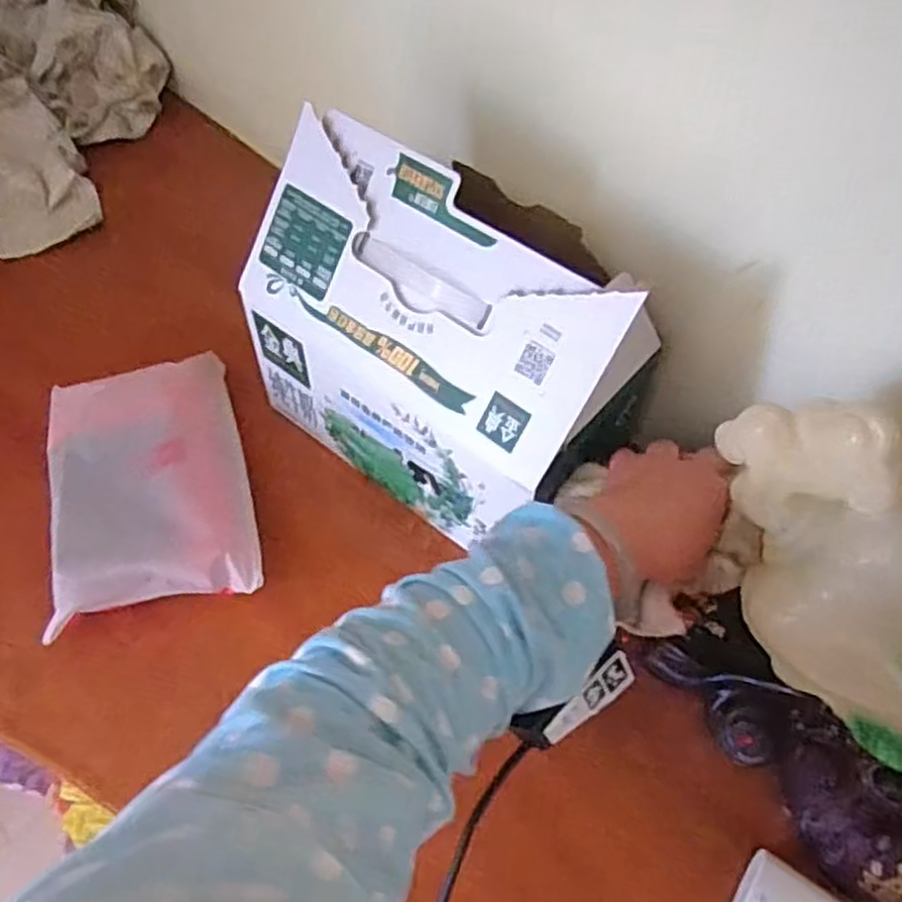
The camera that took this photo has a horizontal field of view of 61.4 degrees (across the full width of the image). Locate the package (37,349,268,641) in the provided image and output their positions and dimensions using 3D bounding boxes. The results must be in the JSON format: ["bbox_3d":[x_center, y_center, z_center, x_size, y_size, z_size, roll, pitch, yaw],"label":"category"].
[{"bbox_3d":[-0.244,0.021,0.607,0.153,0.053,0.222,-11,58,-10],"label":"package"}]

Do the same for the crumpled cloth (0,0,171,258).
[{"bbox_3d":[-0.445,-0.421,0.835,0.265,0.159,0.343,-30,62,-20],"label":"crumpled cloth"}]

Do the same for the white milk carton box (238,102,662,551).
[{"bbox_3d":[-0.010,-0.090,0.568,0.290,0.214,0.165,36,63,18],"label":"white milk carton box"}]

